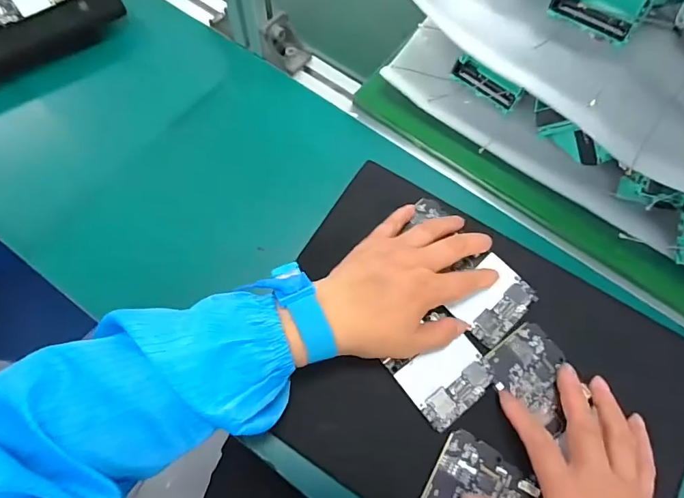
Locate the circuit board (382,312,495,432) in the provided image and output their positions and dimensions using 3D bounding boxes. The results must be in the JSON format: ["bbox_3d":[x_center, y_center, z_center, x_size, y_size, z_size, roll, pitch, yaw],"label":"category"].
[{"bbox_3d":[0.079,0.095,0.340,0.068,0.006,0.067,-39,76,-16],"label":"circuit board"}]

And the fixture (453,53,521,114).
[{"bbox_3d":[0.138,-0.159,0.414,0.068,0.027,0.019,36,72,10],"label":"fixture"}]

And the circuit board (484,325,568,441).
[{"bbox_3d":[0.158,0.103,0.345,0.061,0.006,0.074,-34,74,-14],"label":"circuit board"}]

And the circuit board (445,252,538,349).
[{"bbox_3d":[0.128,0.042,0.363,0.069,0.006,0.052,-42,77,-16],"label":"circuit board"}]

